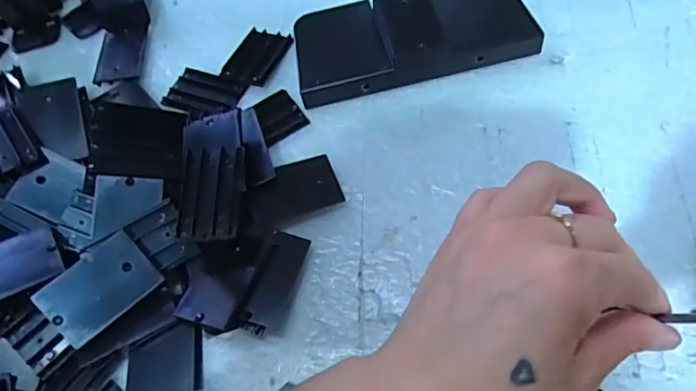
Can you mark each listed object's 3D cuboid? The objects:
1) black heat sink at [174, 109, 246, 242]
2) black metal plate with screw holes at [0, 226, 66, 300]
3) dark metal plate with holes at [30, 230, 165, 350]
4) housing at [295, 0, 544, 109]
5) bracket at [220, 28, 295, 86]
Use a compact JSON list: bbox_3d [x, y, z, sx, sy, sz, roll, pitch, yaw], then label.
[{"bbox_3d":[-0.078,-0.014,0.303,0.037,0.009,0.084,-6,63,4],"label":"black heat sink"},{"bbox_3d":[-0.181,0.039,0.275,0.055,0.010,0.031,-26,72,-18],"label":"black metal plate with screw holes"},{"bbox_3d":[-0.132,0.049,0.279,0.054,0.005,0.036,-40,94,-18],"label":"dark metal plate with holes"},{"bbox_3d":[0.043,-0.112,0.367,0.161,0.032,0.074,-16,59,-2],"label":"housing"},{"bbox_3d":[-0.067,-0.102,0.388,0.038,0.008,0.055,14,63,15],"label":"bracket"}]

